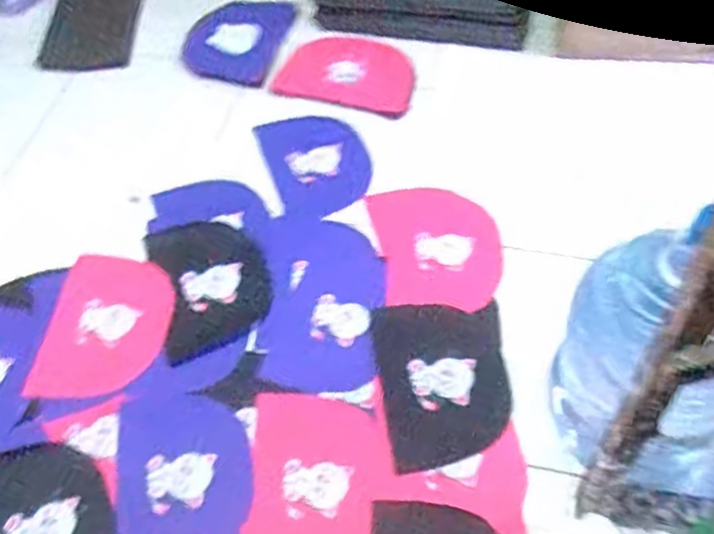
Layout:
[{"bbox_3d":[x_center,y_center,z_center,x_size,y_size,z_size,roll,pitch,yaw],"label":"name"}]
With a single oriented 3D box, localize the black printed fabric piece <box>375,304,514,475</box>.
[{"bbox_3d":[0.138,0.172,1.164,0.197,0.015,0.290,-8,53,-1],"label":"black printed fabric piece"}]

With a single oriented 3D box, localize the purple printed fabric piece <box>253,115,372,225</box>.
[{"bbox_3d":[-0.080,-0.214,1.467,0.191,0.018,0.267,-17,54,-7],"label":"purple printed fabric piece"}]

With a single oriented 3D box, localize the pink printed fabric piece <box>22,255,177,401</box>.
[{"bbox_3d":[-0.433,0.102,1.257,0.202,0.019,0.278,7,55,10],"label":"pink printed fabric piece"}]

